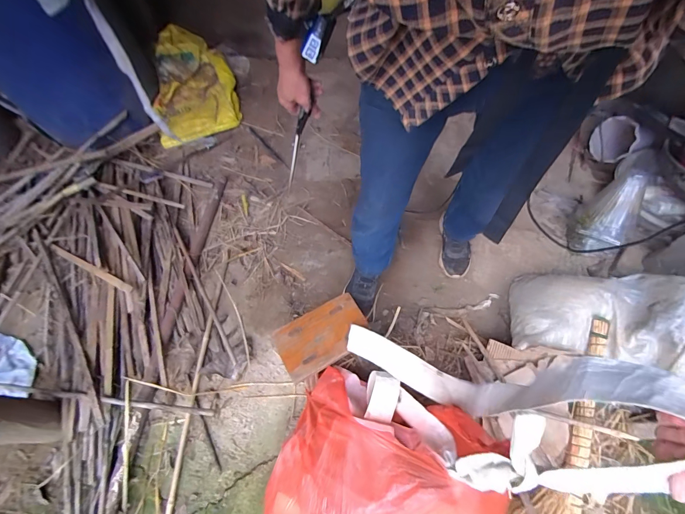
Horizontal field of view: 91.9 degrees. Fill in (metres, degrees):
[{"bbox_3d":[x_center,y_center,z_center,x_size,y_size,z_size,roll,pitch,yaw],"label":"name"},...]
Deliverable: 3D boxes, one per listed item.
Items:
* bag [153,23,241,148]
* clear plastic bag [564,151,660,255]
[{"bbox_3d":[-0.631,-0.749,1.430,0.312,0.116,0.617,-14,63,-6],"label":"bag"},{"bbox_3d":[0.851,-0.149,1.054,0.129,0.313,0.154,17,36,8],"label":"clear plastic bag"}]

